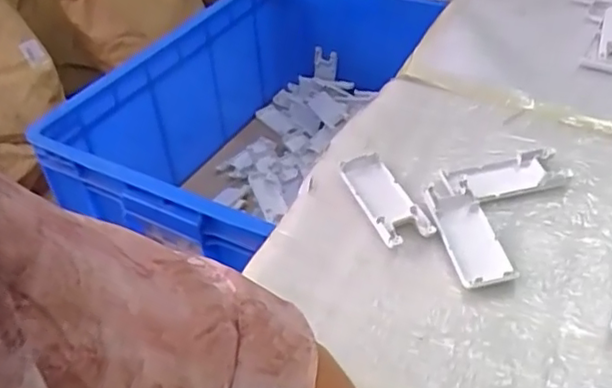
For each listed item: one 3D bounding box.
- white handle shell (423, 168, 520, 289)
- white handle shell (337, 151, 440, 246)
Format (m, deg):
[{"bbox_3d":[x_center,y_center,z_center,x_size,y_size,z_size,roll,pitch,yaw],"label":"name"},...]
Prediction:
[{"bbox_3d":[0.123,0.027,0.488,0.039,0.014,0.112,-11,43,-6],"label":"white handle shell"},{"bbox_3d":[0.063,0.005,0.515,0.039,0.018,0.097,-19,45,-15],"label":"white handle shell"}]

